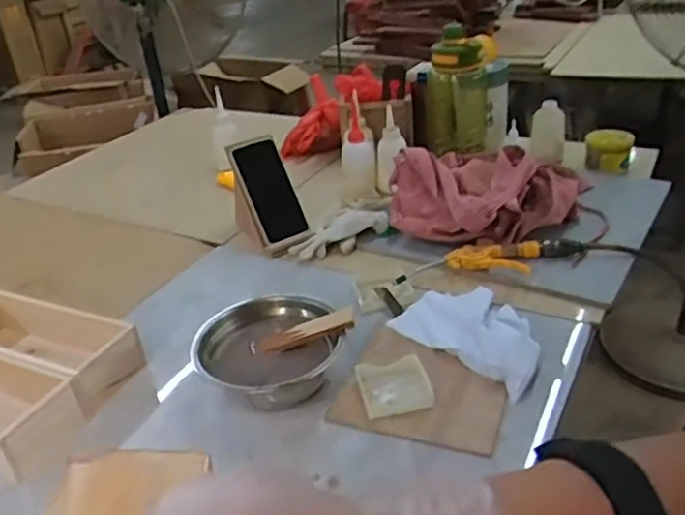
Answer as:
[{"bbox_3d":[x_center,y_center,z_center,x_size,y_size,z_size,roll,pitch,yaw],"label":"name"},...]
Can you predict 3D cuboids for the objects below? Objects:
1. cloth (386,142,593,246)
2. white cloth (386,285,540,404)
[{"bbox_3d":[0.229,-0.108,1.011,0.295,0.101,0.205,-5,31,2],"label":"cloth"},{"bbox_3d":[0.169,0.083,0.784,0.125,0.031,0.196,-27,37,-31],"label":"white cloth"}]

